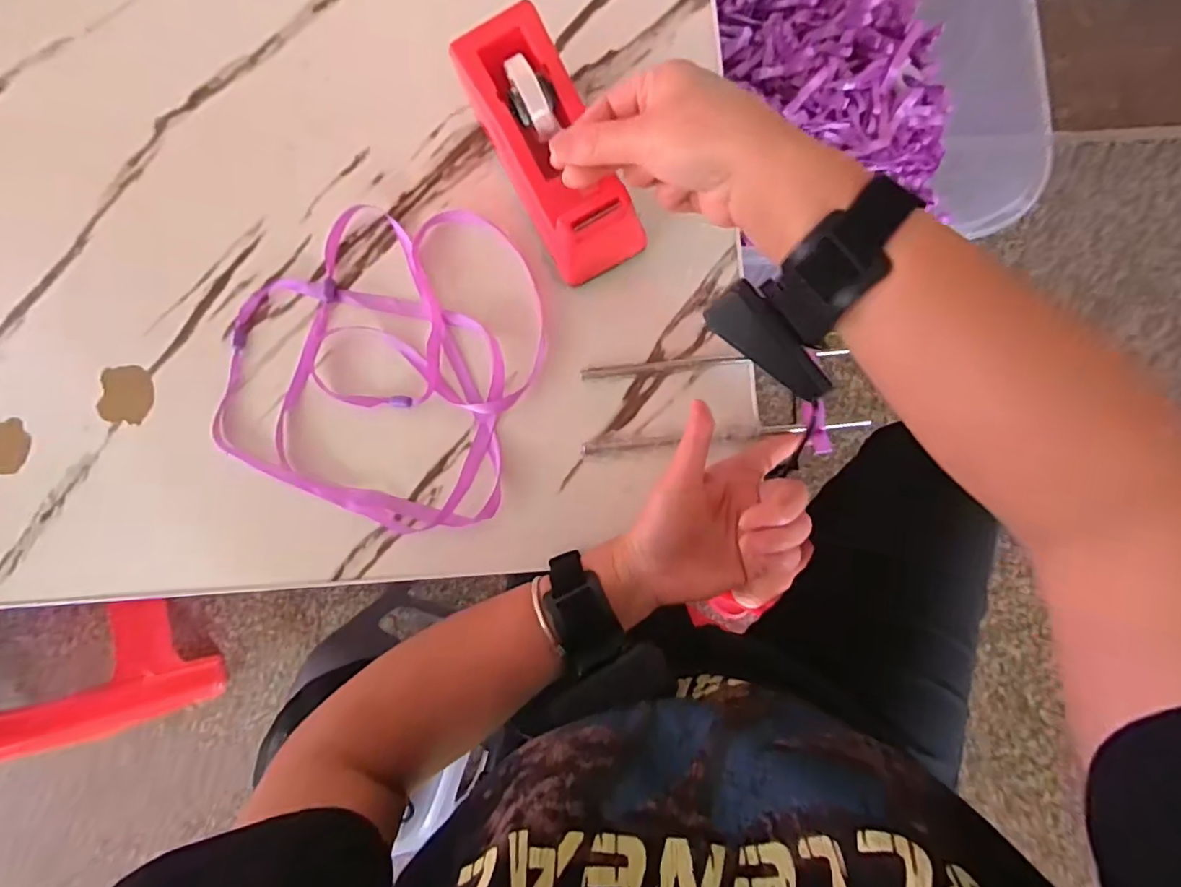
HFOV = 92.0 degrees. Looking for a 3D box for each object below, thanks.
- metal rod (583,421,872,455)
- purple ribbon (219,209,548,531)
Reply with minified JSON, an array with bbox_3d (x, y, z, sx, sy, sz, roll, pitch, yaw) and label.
[{"bbox_3d":[0.085,-0.005,0.371,0.180,0.010,0.007,-5,84,4],"label":"metal rod"},{"bbox_3d":[-0.145,-0.062,0.393,0.218,0.012,0.216,17,86,6],"label":"purple ribbon"}]

